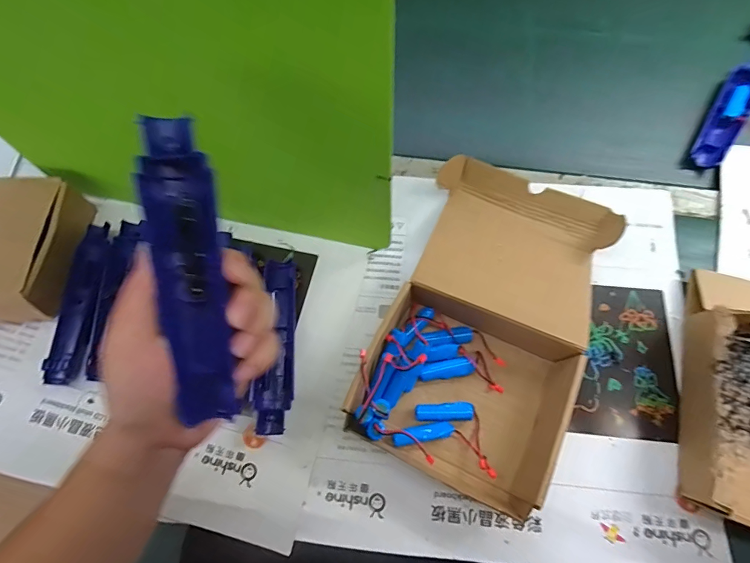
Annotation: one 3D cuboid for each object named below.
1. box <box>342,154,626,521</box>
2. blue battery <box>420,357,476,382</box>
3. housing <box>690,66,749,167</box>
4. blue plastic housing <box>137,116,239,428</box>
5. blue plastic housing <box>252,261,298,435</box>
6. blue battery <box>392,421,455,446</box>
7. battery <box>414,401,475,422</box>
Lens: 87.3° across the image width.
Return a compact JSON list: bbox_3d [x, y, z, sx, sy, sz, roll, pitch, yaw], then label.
[{"bbox_3d":[0.107,0.028,0.368,0.181,0.050,0.312,23,74,10],"label":"box"},{"bbox_3d":[0.068,0.084,0.373,0.051,0.014,0.016,-11,72,-1],"label":"blue battery"},{"bbox_3d":[0.416,-0.195,0.460,0.039,0.022,0.151,30,75,12],"label":"housing"},{"bbox_3d":[-0.102,-0.003,0.222,0.032,0.026,0.164,-5,96,1],"label":"blue plastic housing"},{"bbox_3d":[-0.094,0.058,0.384,0.036,0.020,0.167,-1,72,2],"label":"blue plastic housing"},{"bbox_3d":[0.043,0.136,0.355,0.054,0.016,0.012,-11,72,-1],"label":"blue battery"},{"bbox_3d":[0.063,0.120,0.361,0.052,0.014,0.015,-3,72,1],"label":"battery"}]

